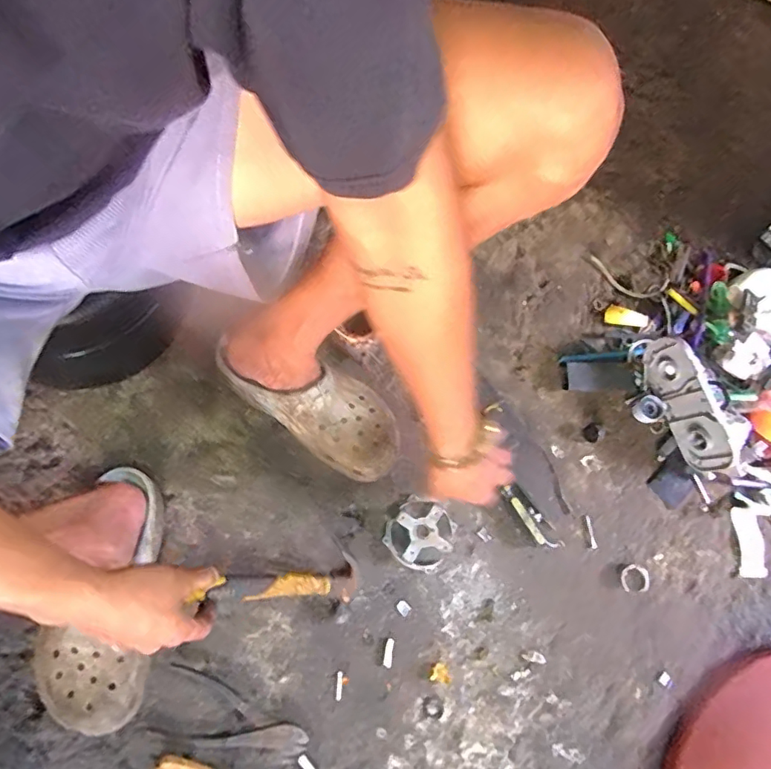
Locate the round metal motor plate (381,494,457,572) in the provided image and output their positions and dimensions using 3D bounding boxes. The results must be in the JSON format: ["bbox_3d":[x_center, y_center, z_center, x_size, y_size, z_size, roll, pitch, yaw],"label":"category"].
[{"bbox_3d":[0.044,0.192,0.678,0.082,0.032,0.083,1,75,-5],"label":"round metal motor plate"}]

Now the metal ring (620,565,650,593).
[{"bbox_3d":[0.325,0.254,0.690,0.038,0.004,0.034,-2,75,-6],"label":"metal ring"}]

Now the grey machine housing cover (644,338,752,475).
[{"bbox_3d":[0.419,0.024,0.726,0.053,0.091,0.188,-21,76,-11],"label":"grey machine housing cover"}]

